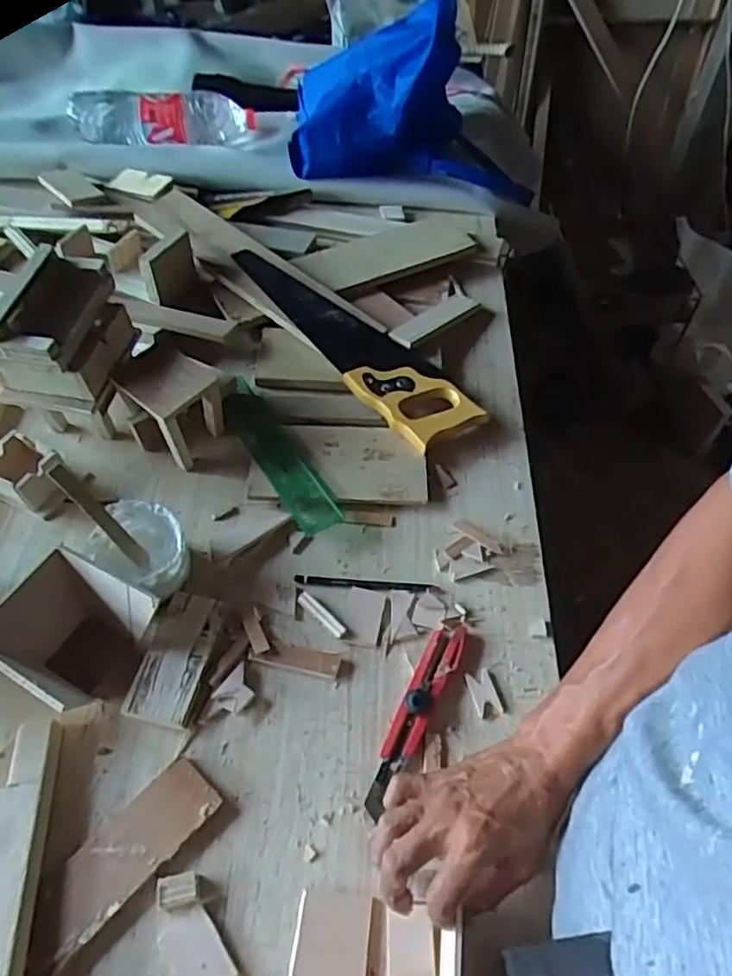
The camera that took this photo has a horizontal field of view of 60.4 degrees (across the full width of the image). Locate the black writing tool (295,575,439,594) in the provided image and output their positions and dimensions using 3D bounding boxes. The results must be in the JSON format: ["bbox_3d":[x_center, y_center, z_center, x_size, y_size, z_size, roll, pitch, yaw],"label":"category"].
[{"bbox_3d":[0.000,0.093,0.617,0.138,0.005,0.012,6,54,4],"label":"black writing tool"}]

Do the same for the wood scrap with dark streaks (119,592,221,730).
[{"bbox_3d":[-0.171,0.151,0.568,0.059,0.012,0.117,8,54,6],"label":"wood scrap with dark streaks"}]

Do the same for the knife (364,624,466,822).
[{"bbox_3d":[0.044,0.191,0.537,0.026,0.019,0.174,24,57,16],"label":"knife"}]

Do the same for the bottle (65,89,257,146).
[{"bbox_3d":[-0.369,-0.651,1.106,0.333,0.067,0.085,4,54,3],"label":"bottle"}]

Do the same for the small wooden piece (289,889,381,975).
[{"bbox_3d":[-0.021,0.323,0.447,0.059,0.006,0.059,6,54,4],"label":"small wooden piece"}]

